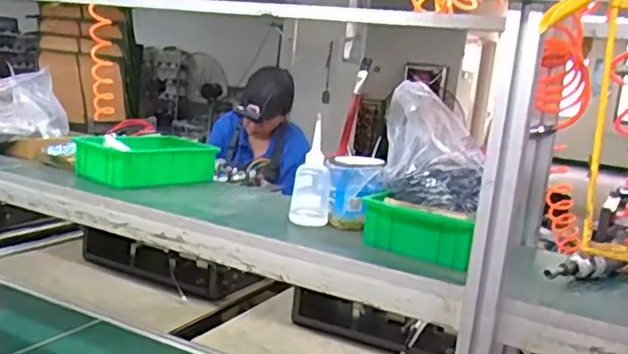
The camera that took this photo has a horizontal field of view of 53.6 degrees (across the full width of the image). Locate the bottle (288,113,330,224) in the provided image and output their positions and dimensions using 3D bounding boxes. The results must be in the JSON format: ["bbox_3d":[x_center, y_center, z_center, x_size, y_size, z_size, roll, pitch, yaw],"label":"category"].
[{"bbox_3d":[-0.001,0.003,1.048,0.066,0.173,0.058,6,10,0],"label":"bottle"}]

